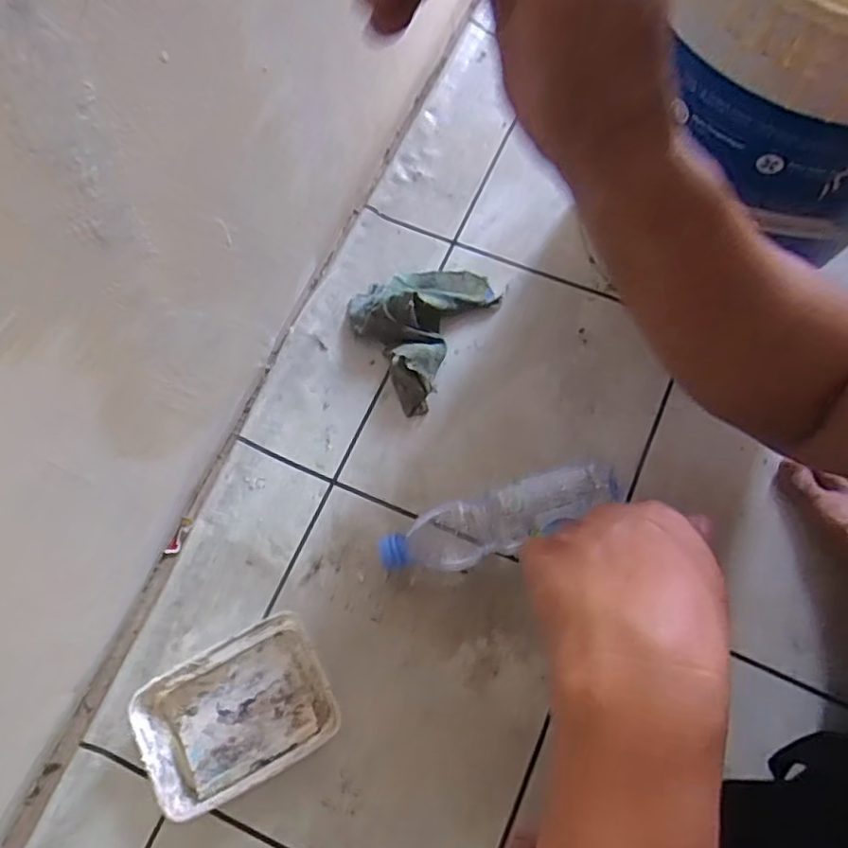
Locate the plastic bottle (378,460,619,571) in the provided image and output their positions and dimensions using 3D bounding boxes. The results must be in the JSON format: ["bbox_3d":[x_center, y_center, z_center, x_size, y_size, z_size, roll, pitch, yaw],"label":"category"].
[{"bbox_3d":[0.076,0.097,0.608,0.234,0.059,0.065,-21,74,6],"label":"plastic bottle"}]

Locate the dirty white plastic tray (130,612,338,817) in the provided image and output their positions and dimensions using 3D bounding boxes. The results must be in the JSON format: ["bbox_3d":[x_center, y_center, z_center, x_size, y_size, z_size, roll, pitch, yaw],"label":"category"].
[{"bbox_3d":[-0.172,0.266,0.568,0.171,0.034,0.118,-28,75,-9],"label":"dirty white plastic tray"}]

